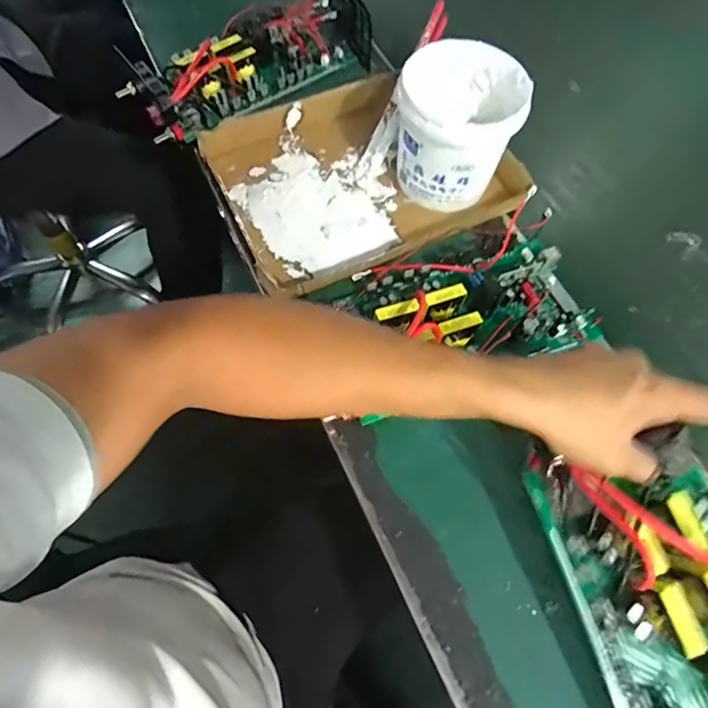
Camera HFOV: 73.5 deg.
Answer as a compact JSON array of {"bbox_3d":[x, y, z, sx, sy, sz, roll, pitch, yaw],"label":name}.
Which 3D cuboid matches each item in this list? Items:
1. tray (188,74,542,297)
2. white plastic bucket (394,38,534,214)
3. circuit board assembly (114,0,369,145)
[{"bbox_3d":[0.009,-0.208,0.543,0.315,0.041,0.249,-22,68,-12],"label":"tray"},{"bbox_3d":[0.105,-0.233,0.500,0.119,0.122,0.114,1,65,-2],"label":"white plastic bucket"},{"bbox_3d":[-0.129,-0.378,0.592,0.303,0.059,0.125,-36,71,-17],"label":"circuit board assembly"}]

